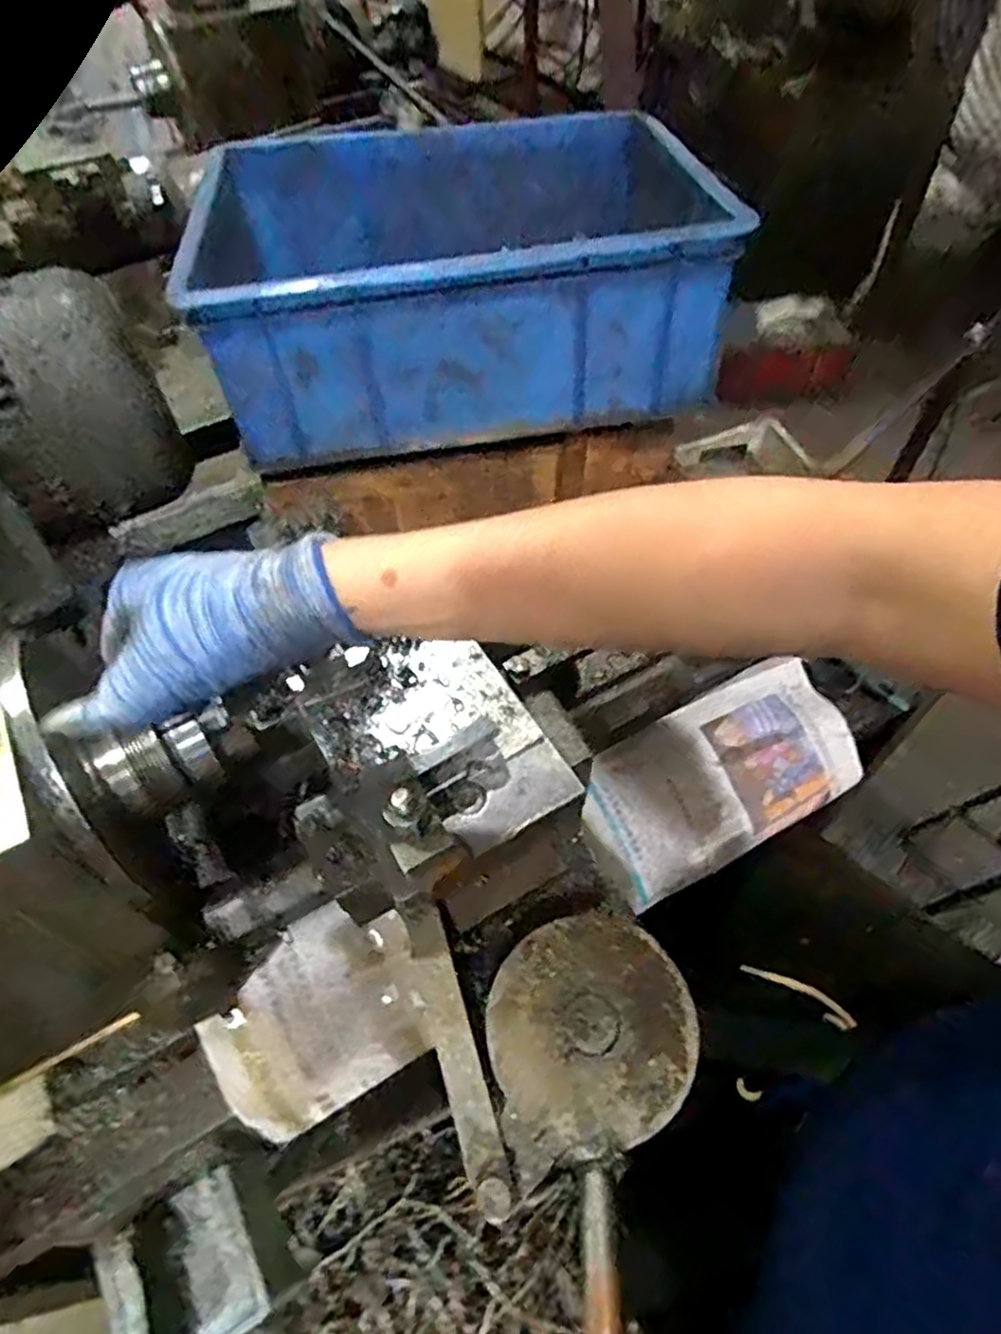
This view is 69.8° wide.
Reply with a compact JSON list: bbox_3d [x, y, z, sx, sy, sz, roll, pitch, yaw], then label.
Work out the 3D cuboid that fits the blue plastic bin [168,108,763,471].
[{"bbox_3d":[-0.036,-0.341,0.607,0.408,0.130,0.311,-11,54,-6],"label":"blue plastic bin"}]

